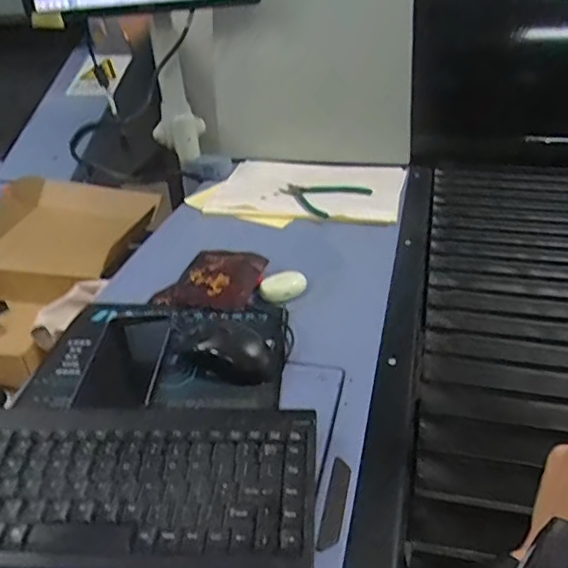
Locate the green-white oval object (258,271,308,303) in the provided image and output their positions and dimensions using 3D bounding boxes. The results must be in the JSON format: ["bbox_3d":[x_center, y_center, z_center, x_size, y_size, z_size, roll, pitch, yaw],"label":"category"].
[{"bbox_3d":[0.000,0.002,0.756,0.061,0.034,0.027,2,31,8],"label":"green-white oval object"}]

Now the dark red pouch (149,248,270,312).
[{"bbox_3d":[-0.090,-0.008,0.755,0.110,0.022,0.161,6,32,14],"label":"dark red pouch"}]

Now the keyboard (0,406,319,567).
[{"bbox_3d":[-0.123,0.156,0.458,0.294,0.028,0.150,0,31,5],"label":"keyboard"}]

